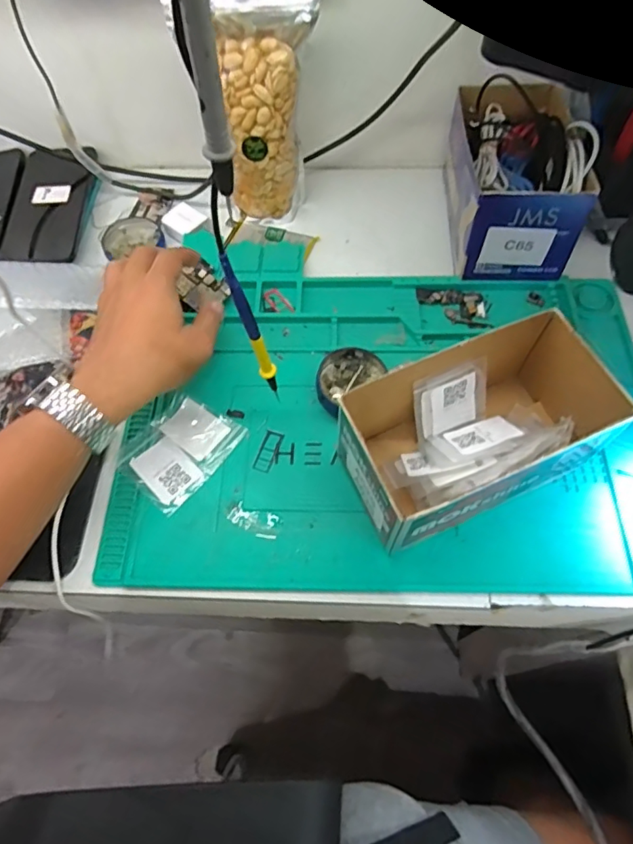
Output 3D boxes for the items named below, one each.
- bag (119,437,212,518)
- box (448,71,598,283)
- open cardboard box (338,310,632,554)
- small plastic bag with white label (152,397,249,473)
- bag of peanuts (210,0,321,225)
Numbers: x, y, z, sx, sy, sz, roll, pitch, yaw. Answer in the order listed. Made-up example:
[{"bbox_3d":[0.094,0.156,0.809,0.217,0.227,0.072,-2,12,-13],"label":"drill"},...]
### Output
[{"bbox_3d":[-0.124,0.041,0.437,0.059,0.006,0.047,37,69,19],"label":"bag"},{"bbox_3d":[0.189,-0.235,0.515,0.101,0.102,0.181,2,62,3],"label":"box"},{"bbox_3d":[0.116,0.008,0.401,0.182,0.089,0.101,-24,64,-10],"label":"open cardboard box"},{"bbox_3d":[-0.099,0.006,0.457,0.067,0.004,0.047,35,69,18],"label":"small plastic bag with white label"},{"bbox_3d":[-0.042,-0.284,0.499,0.085,0.184,0.055,3,62,4],"label":"bag of peanuts"}]

